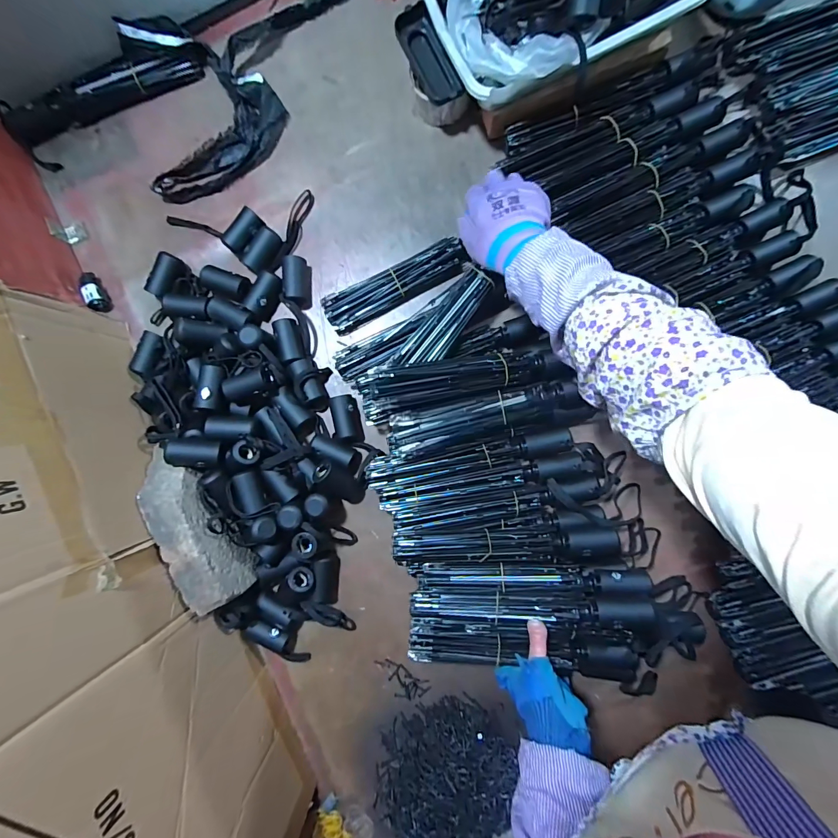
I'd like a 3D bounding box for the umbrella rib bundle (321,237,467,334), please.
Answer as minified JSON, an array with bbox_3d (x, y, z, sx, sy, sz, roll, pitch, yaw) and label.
[{"bbox_3d":[-0.036,-0.187,0.523,0.201,0.026,0.059,-25,87,7],"label":"umbrella rib bundle"}]

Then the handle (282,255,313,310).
[{"bbox_3d":[-0.170,-0.192,0.530,0.033,0.027,0.067,-2,87,1],"label":"handle"}]

